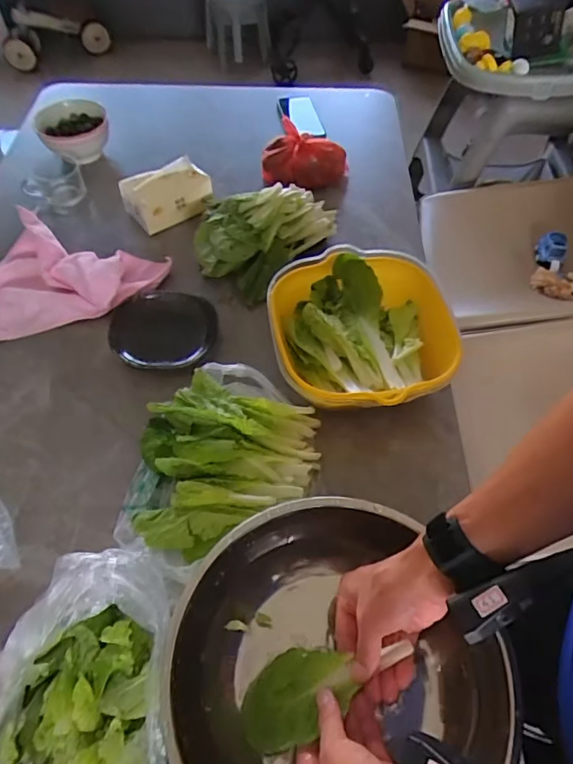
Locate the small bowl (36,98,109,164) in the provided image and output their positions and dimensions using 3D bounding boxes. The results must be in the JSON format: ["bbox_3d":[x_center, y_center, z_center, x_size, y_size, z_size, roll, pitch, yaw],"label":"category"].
[{"bbox_3d":[-0.386,-0.456,0.934,0.122,0.059,0.131,0,56,0],"label":"small bowl"}]

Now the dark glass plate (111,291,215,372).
[{"bbox_3d":[-0.176,-0.075,0.725,0.141,0.031,0.134,0,56,0],"label":"dark glass plate"}]

